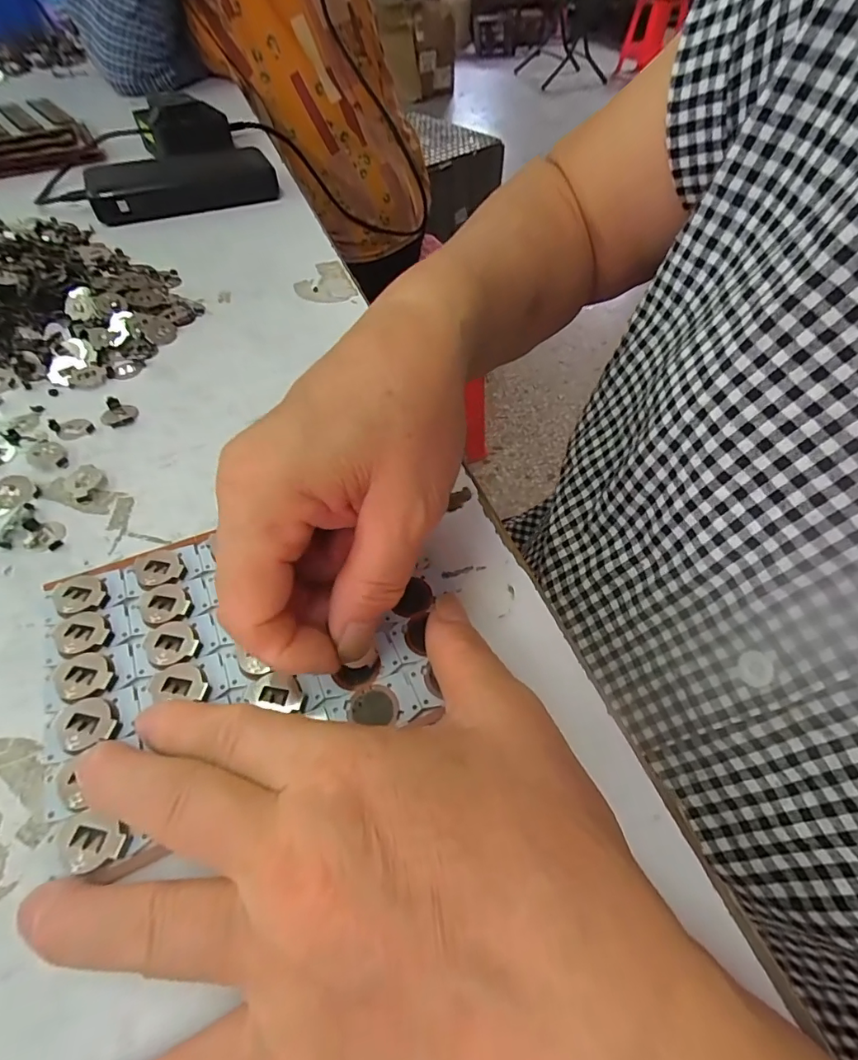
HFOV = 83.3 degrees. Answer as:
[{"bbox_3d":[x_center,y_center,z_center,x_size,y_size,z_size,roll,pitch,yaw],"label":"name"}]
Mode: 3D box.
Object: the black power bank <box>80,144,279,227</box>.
[{"bbox_3d":[-0.216,-0.308,0.427,0.155,0.028,0.053,-24,59,-20],"label":"black power bank"}]

